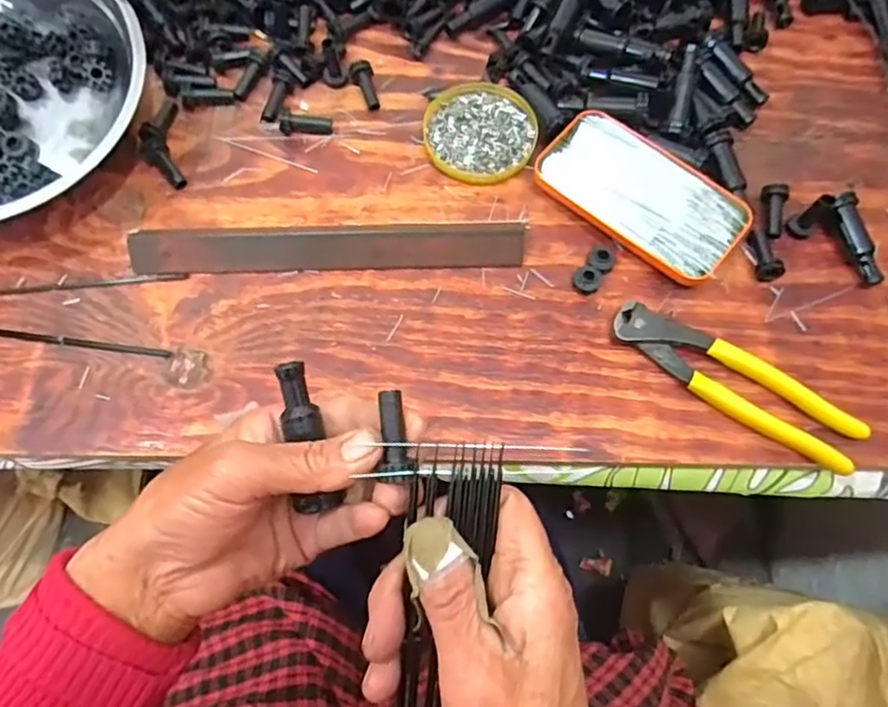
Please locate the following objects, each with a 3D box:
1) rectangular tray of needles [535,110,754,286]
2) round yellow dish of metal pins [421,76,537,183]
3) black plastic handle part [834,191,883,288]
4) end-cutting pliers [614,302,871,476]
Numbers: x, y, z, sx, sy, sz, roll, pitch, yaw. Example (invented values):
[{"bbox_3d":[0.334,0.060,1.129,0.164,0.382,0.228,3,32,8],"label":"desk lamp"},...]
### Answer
[{"bbox_3d":[0.140,-0.113,0.443,0.144,0.018,0.078,39,74,13],"label":"rectangular tray of needles"},{"bbox_3d":[0.028,-0.169,0.468,0.081,0.011,0.088,0,70,-1],"label":"round yellow dish of metal pins"},{"bbox_3d":[0.288,-0.079,0.431,0.015,0.012,0.066,-14,83,-6],"label":"black plastic handle part"},{"bbox_3d":[0.185,0.018,0.398,0.164,0.015,0.040,34,73,11],"label":"end-cutting pliers"}]

